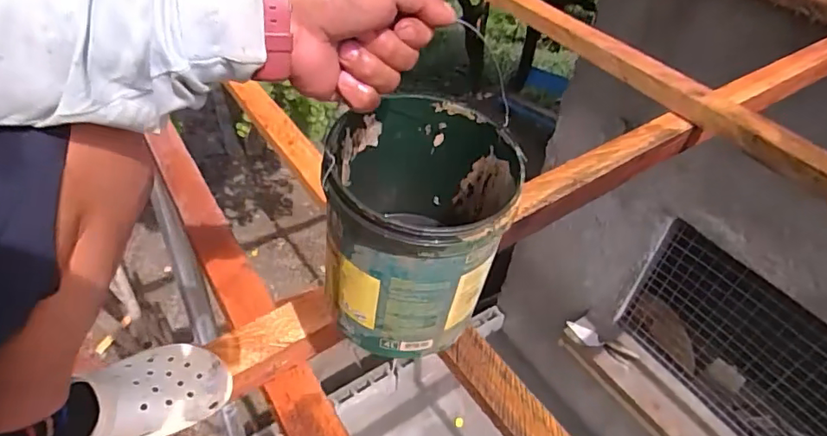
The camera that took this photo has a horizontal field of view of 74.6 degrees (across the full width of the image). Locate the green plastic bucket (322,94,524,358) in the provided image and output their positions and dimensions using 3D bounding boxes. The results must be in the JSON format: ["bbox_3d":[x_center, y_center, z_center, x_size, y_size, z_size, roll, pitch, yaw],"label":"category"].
[{"bbox_3d":[0.001,0.010,0.528,0.159,0.186,0.173,4,45,-3],"label":"green plastic bucket"}]

